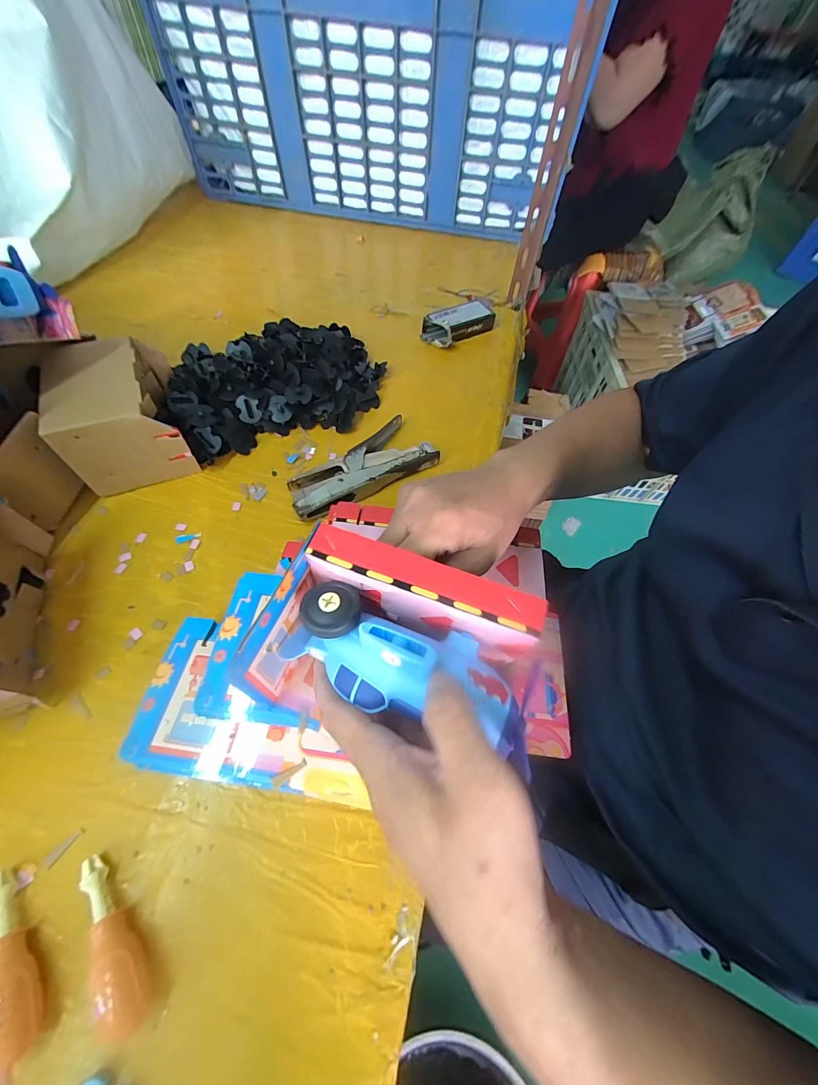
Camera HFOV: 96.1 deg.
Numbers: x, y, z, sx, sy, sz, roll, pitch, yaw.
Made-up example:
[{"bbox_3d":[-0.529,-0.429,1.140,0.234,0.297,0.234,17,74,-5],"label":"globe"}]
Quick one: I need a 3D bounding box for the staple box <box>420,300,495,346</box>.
[{"bbox_3d":[0.082,-0.360,0.605,0.128,0.034,0.060,-32,65,-20],"label":"staple box"}]

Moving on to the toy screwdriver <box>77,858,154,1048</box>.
[{"bbox_3d":[-0.186,0.246,0.231,0.023,0.028,0.095,-27,63,-18],"label":"toy screwdriver"}]

